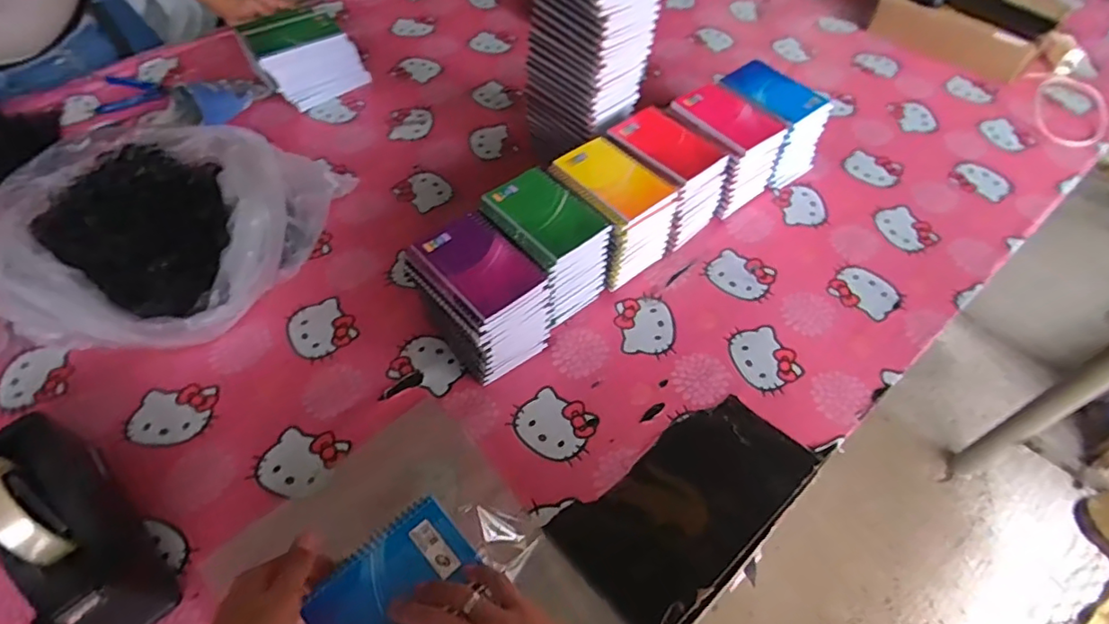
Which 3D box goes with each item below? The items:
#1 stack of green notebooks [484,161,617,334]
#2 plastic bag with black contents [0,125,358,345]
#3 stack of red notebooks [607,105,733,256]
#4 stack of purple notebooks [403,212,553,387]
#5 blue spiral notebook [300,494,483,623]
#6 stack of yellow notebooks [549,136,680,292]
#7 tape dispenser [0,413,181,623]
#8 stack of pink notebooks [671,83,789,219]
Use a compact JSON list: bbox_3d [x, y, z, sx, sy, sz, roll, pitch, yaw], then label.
[{"bbox_3d":[-0.010,-0.074,0.693,0.099,0.118,0.134,-34,60,-24],"label":"stack of green notebooks"},{"bbox_3d":[-0.482,-0.105,0.705,0.345,0.113,0.297,10,53,6],"label":"plastic bag with black contents"},{"bbox_3d":[0.142,-0.180,0.777,0.103,0.121,0.141,-34,60,-24],"label":"stack of red notebooks"},{"bbox_3d":[-0.080,-0.016,0.645,0.106,0.120,0.138,-35,61,-24],"label":"stack of purple notebooks"},{"bbox_3d":[-0.129,0.226,0.478,0.090,0.013,0.134,35,60,23],"label":"blue spiral notebook"},{"bbox_3d":[0.068,-0.126,0.734,0.104,0.118,0.137,-33,60,-23],"label":"stack of yellow notebooks"},{"bbox_3d":[-0.413,0.182,0.493,0.214,0.125,0.074,39,61,25],"label":"tape dispenser"},{"bbox_3d":[0.231,-0.225,0.809,0.109,0.125,0.129,-31,59,-22],"label":"stack of pink notebooks"}]

